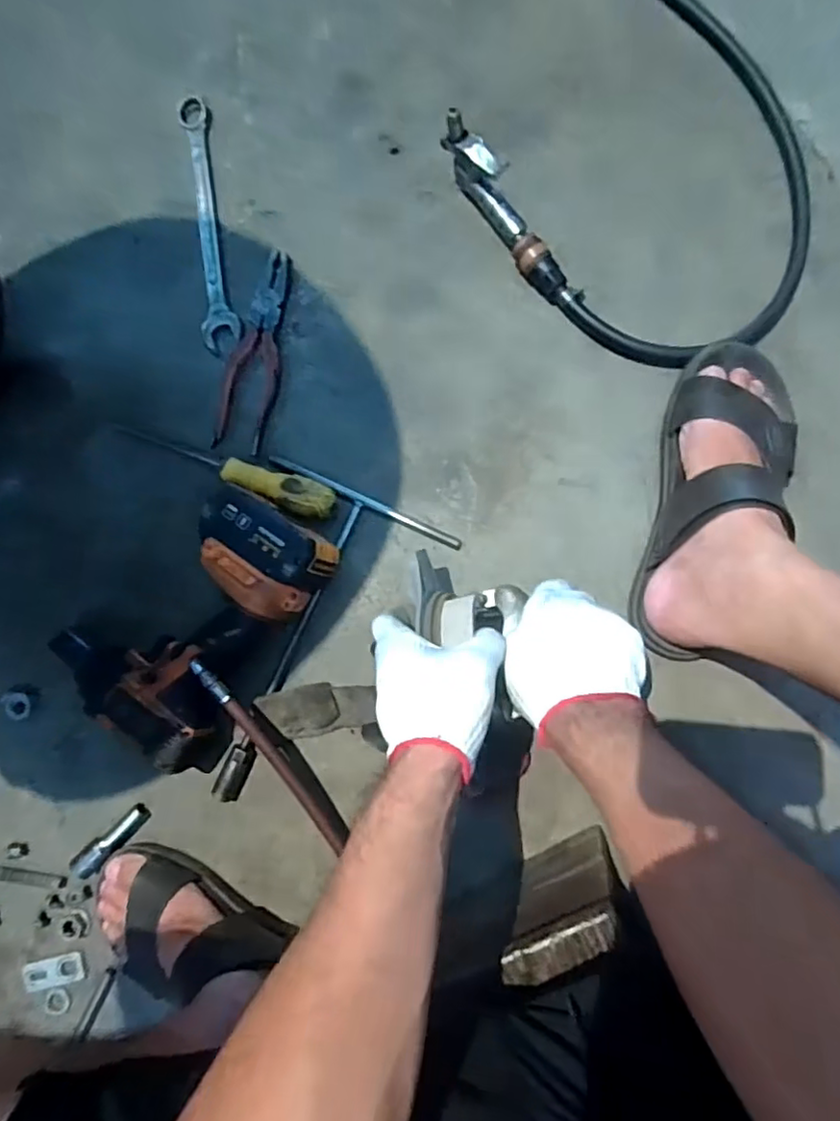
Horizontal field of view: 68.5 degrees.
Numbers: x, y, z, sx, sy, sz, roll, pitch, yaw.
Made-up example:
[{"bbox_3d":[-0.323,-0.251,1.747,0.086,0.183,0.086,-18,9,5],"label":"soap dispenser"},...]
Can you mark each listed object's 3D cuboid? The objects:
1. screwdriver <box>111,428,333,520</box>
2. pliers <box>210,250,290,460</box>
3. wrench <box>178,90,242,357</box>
[{"bbox_3d":[-0.187,-0.086,0.573,0.232,0.034,0.031,19,88,9],"label":"screwdriver"},{"bbox_3d":[-0.154,-0.198,0.582,0.051,0.014,0.188,11,87,8],"label":"pliers"},{"bbox_3d":[-0.207,-0.332,0.604,0.036,0.008,0.261,-8,84,7],"label":"wrench"}]

